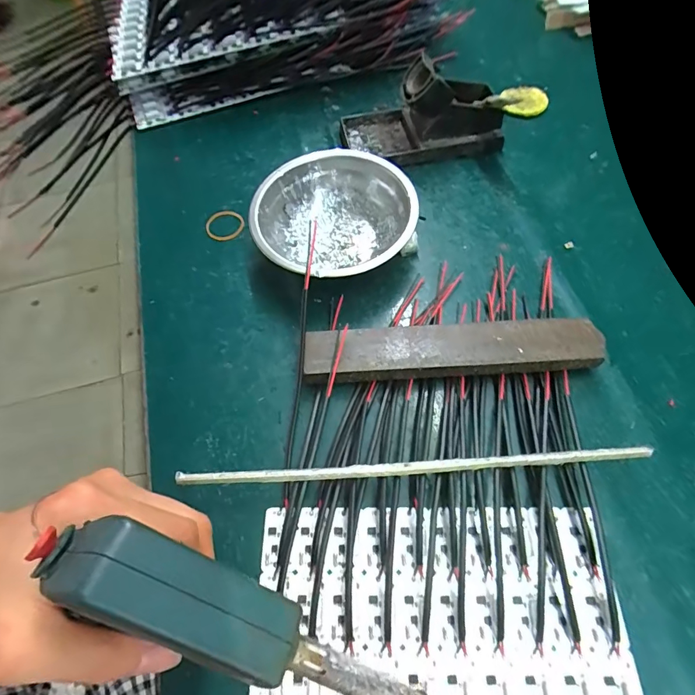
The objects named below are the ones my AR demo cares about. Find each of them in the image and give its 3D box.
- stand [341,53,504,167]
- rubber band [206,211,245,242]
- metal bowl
[{"bbox_3d":[0.071,-0.224,0.398,0.149,0.064,0.071,-8,62,-1],"label":"stand"},{"bbox_3d":[-0.109,-0.110,0.378,0.031,0.004,0.034,-1,62,2],"label":"rubber band"},{"bbox_3d":[-0.010,-0.099,0.341,0.124,0.042,0.123,-1,62,2],"label":"metal bowl"}]

